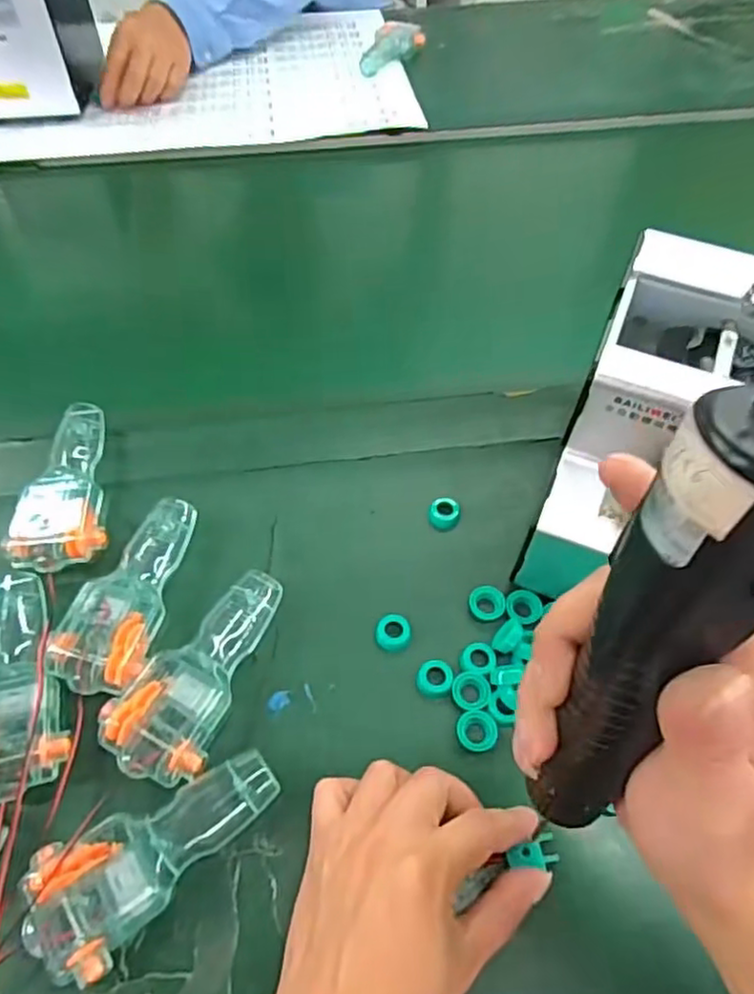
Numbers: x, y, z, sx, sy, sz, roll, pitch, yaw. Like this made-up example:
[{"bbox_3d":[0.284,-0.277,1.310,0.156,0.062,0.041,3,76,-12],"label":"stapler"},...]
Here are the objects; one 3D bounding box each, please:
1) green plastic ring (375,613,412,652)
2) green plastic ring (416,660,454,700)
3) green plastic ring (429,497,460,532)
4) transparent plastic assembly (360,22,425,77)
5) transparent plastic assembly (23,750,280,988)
[{"bbox_3d":[0.010,0.083,0.403,0.021,0.008,0.022,0,55,0],"label":"green plastic ring"},{"bbox_3d":[0.034,0.107,0.387,0.020,0.005,0.022,0,55,0],"label":"green plastic ring"},{"bbox_3d":[0.047,0.010,0.449,0.020,0.009,0.023,21,57,13],"label":"green plastic ring"},{"bbox_3d":[0.014,-0.578,0.848,0.038,0.031,0.113,33,61,20],"label":"transparent plastic assembly"},{"bbox_3d":[-0.105,0.179,0.323,0.121,0.027,0.058,-22,58,-15],"label":"transparent plastic assembly"}]

